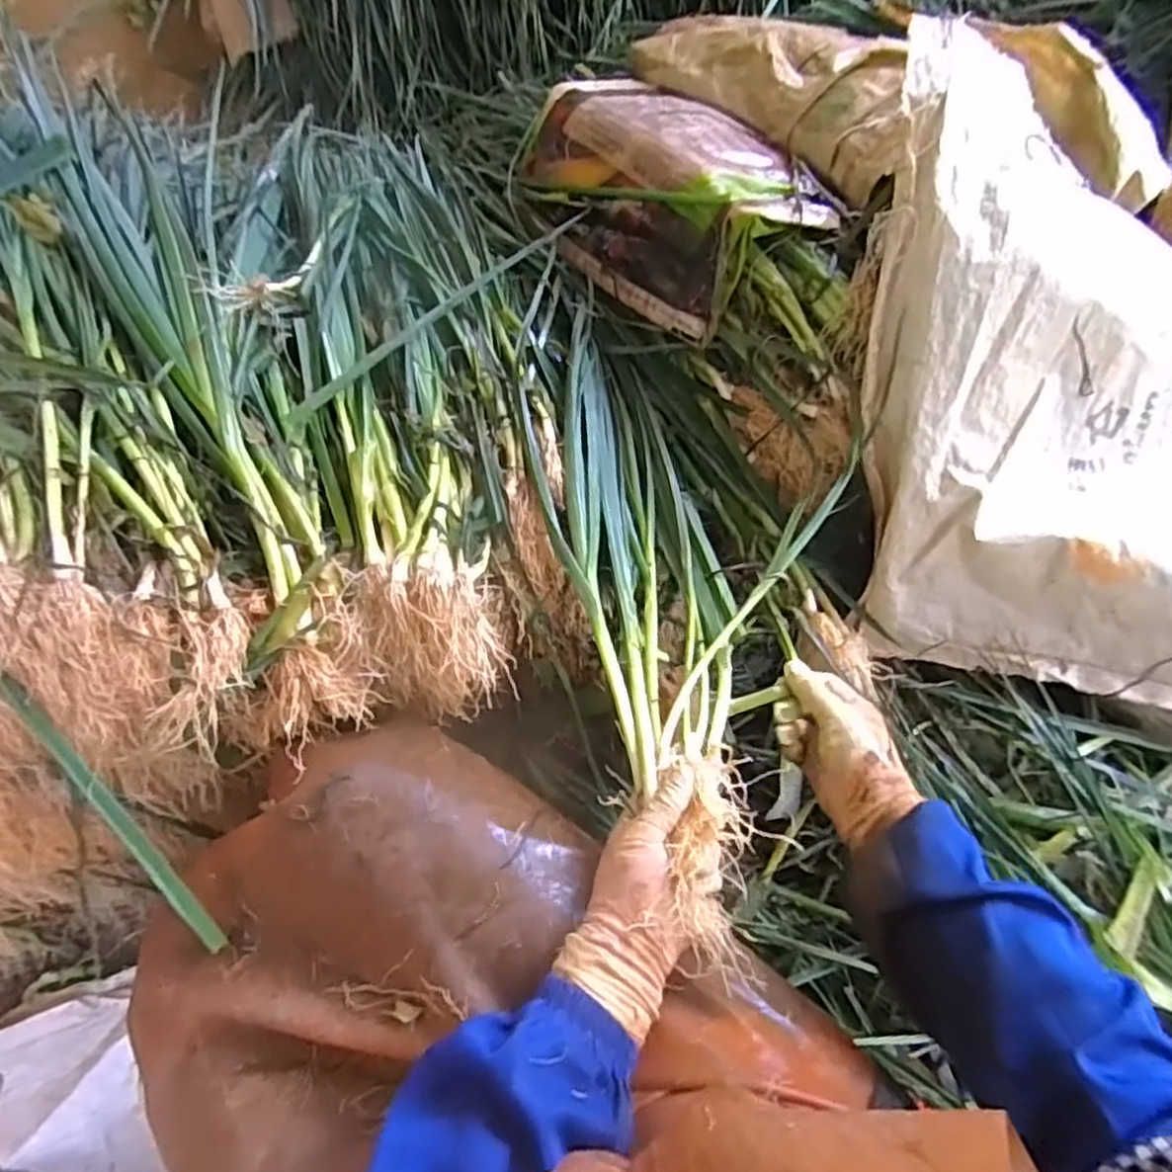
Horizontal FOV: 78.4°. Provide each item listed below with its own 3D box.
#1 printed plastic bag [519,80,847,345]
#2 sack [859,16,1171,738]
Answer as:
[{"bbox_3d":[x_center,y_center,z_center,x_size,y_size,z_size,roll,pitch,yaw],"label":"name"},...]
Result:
[{"bbox_3d":[0.069,-0.439,0.769,0.187,0.133,0.378,-28,68,-10],"label":"printed plastic bag"},{"bbox_3d":[0.637,-0.039,0.702,1.012,0.251,0.409,30,69,-5],"label":"sack"}]

